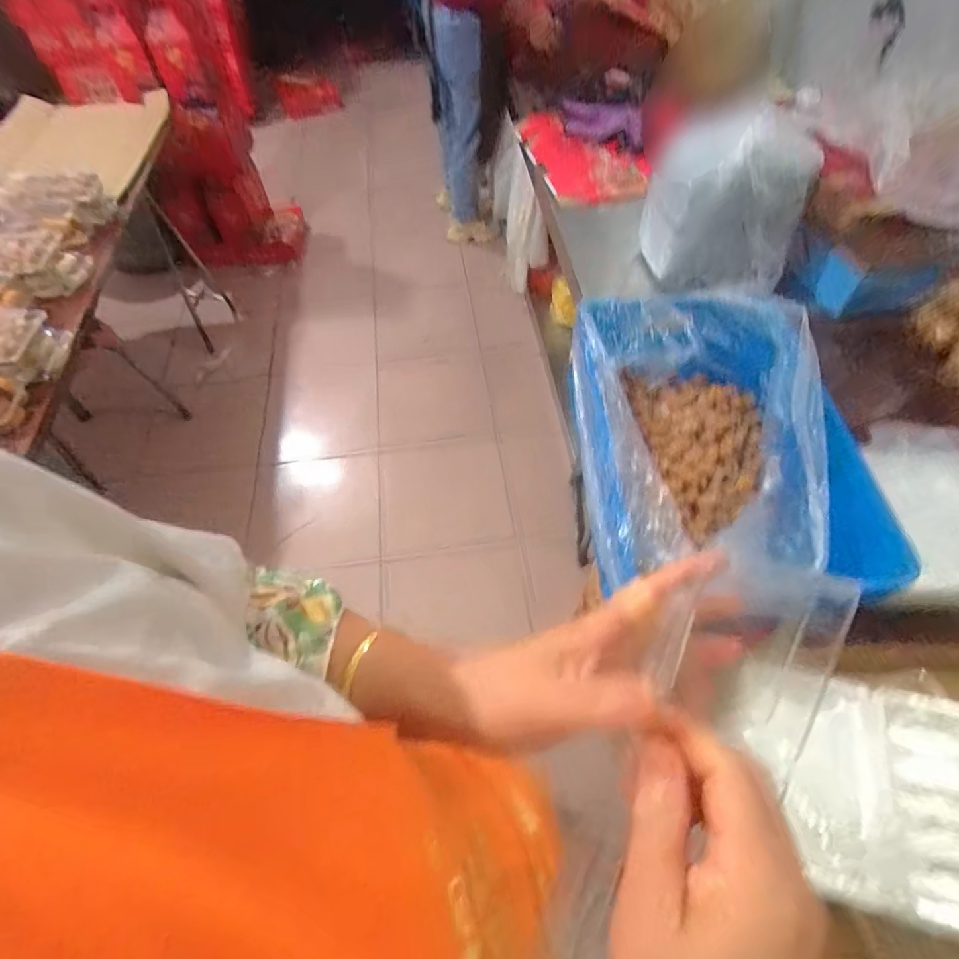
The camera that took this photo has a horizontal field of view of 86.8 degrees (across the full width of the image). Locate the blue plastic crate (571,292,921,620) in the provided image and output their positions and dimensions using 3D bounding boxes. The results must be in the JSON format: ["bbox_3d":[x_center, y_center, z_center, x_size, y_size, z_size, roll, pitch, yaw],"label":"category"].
[{"bbox_3d":[0.338,-0.067,0.779,0.354,0.148,0.530,-3,57,0],"label":"blue plastic crate"}]

